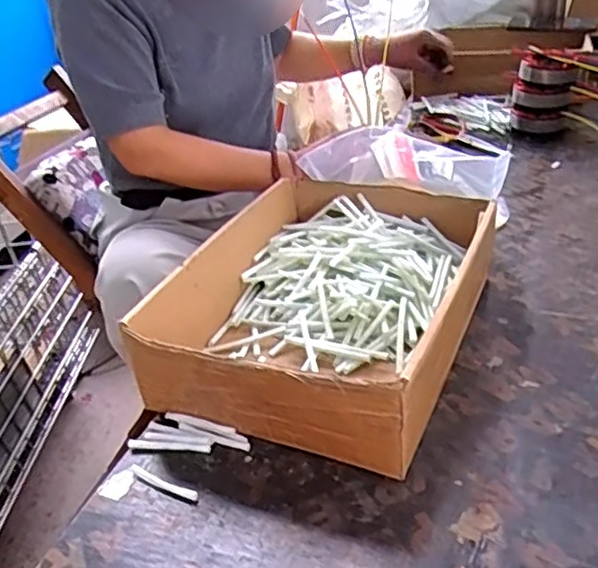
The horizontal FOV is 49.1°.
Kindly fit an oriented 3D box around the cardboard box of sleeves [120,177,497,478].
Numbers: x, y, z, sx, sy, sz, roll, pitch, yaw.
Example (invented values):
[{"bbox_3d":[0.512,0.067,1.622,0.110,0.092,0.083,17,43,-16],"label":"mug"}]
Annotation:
[{"bbox_3d":[0.036,0.013,0.618,0.239,0.099,0.328,10,34,26],"label":"cardboard box of sleeves"}]

